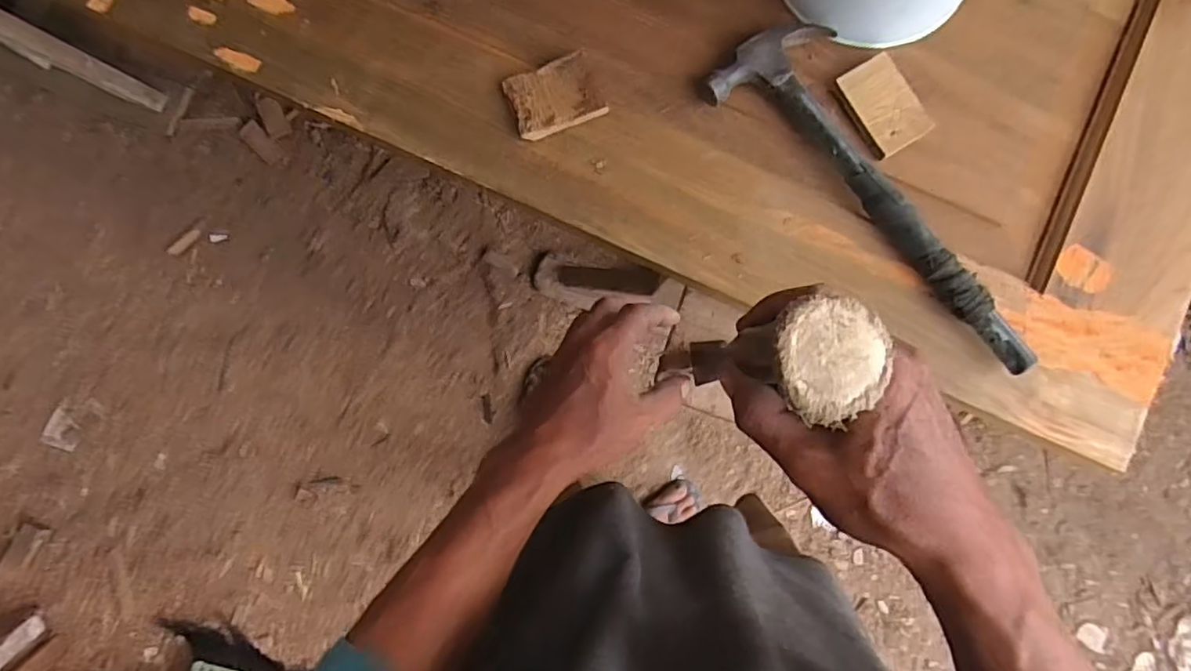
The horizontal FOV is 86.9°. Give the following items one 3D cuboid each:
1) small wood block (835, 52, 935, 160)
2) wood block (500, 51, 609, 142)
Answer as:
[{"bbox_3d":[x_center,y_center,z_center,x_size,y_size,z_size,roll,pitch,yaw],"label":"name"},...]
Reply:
[{"bbox_3d":[0.240,-0.192,0.526,0.055,0.017,0.075,-32,85,-4],"label":"small wood block"},{"bbox_3d":[-0.034,-0.198,0.520,0.075,0.017,0.058,-24,83,-6],"label":"wood block"}]

